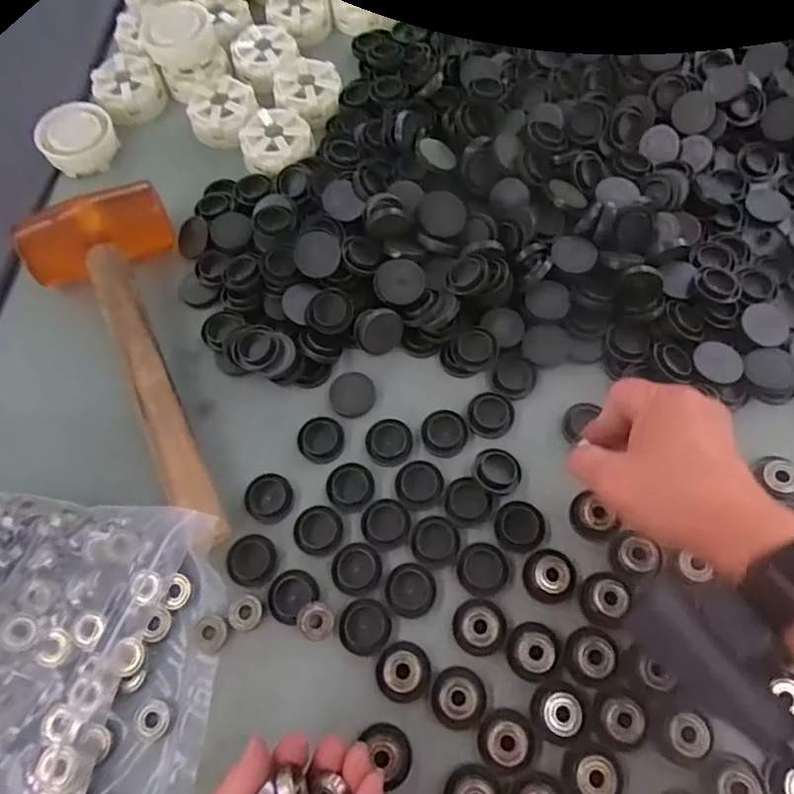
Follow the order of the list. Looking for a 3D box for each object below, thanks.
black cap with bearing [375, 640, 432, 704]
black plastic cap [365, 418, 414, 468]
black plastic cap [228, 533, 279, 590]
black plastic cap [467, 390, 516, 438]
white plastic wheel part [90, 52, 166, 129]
[{"bbox_3d":[0.004,0.160,0.348,0.031,0.012,0.031,-1,66,3],"label":"black cap with bearing"},{"bbox_3d":[-0.005,0.031,0.411,0.031,0.008,0.031,-1,66,3],"label":"black plastic cap"},{"bbox_3d":[-0.092,0.104,0.380,0.031,0.005,0.031,-1,66,3],"label":"black plastic cap"},{"bbox_3d":[0.065,0.012,0.415,0.032,0.005,0.032,-1,66,3],"label":"black plastic cap"},{"bbox_3d":[-0.243,-0.280,0.545,0.060,0.025,0.063,-1,66,3],"label":"white plastic wheel part"}]

